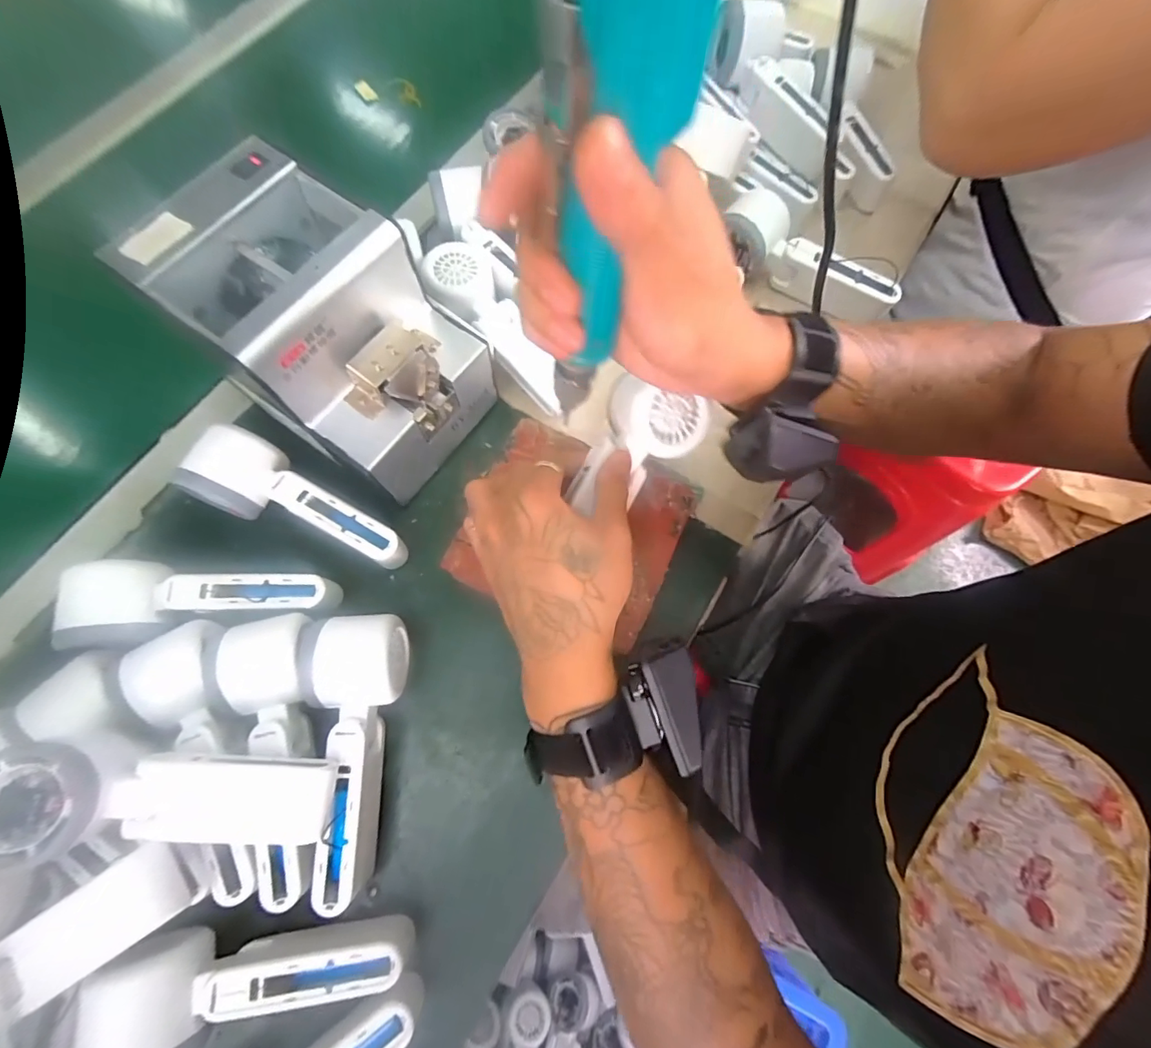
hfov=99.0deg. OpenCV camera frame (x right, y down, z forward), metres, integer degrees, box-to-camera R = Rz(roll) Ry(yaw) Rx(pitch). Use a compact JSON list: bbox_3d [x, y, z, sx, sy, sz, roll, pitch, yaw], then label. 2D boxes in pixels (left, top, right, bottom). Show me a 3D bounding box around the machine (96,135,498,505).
[{"bbox_3d":[-0.162,-0.125,0.342,0.178,0.140,0.128,39,77,10],"label":"machine"}]

